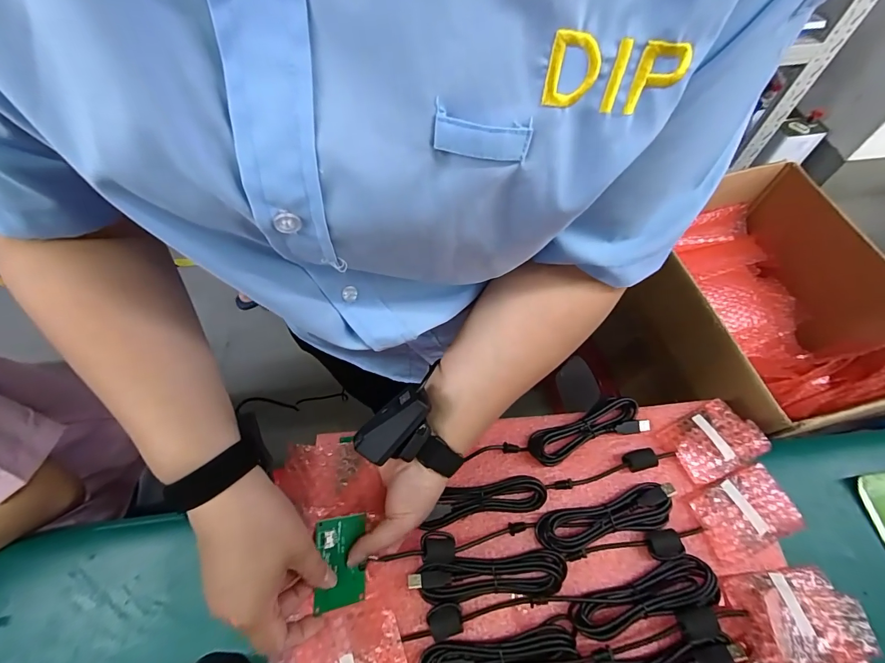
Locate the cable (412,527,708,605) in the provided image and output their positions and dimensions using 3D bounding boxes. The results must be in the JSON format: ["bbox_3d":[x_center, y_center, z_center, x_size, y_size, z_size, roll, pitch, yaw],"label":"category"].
[{"bbox_3d":[0.120,0.239,0.392,0.297,0.018,0.042,-7,61,-5],"label":"cable"}]

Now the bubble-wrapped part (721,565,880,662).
[{"bbox_3d":[0.330,0.266,0.361,0.099,0.033,0.067,-4,60,-4],"label":"bubble-wrapped part"}]

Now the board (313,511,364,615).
[{"bbox_3d":[-0.088,0.198,0.336,0.044,0.006,0.068,6,73,-35],"label":"board"}]

